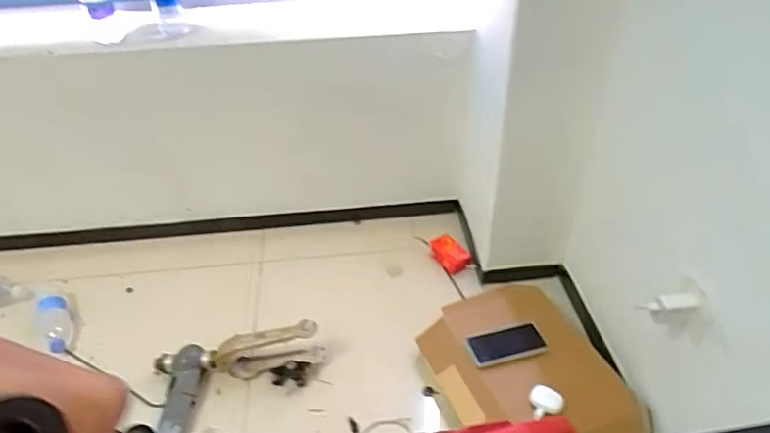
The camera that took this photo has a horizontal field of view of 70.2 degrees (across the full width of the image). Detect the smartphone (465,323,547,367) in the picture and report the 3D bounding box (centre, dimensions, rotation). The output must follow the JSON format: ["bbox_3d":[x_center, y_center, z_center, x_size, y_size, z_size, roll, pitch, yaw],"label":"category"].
[{"bbox_3d":[0.255,0.266,1.152,0.155,0.013,0.079,-10,40,-10],"label":"smartphone"}]

